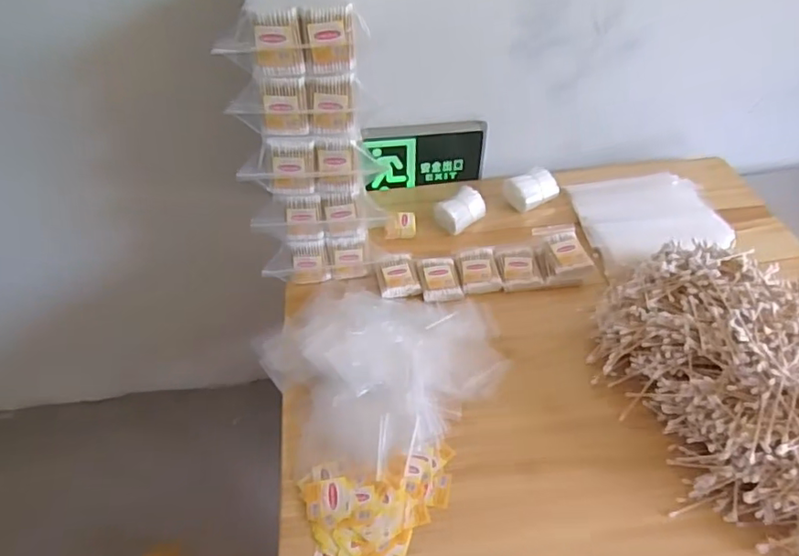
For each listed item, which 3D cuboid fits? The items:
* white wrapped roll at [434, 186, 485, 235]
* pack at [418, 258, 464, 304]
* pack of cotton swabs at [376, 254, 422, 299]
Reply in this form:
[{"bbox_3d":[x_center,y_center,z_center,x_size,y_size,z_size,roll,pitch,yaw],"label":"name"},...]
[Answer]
[{"bbox_3d":[0.096,-0.108,0.912,0.077,0.036,0.054,-33,52,-28],"label":"white wrapped roll"},{"bbox_3d":[0.057,0.001,0.825,0.056,0.017,0.074,-8,44,-6],"label":"pack"},{"bbox_3d":[-0.002,-0.004,0.827,0.054,0.021,0.071,-9,45,-8],"label":"pack of cotton swabs"}]

